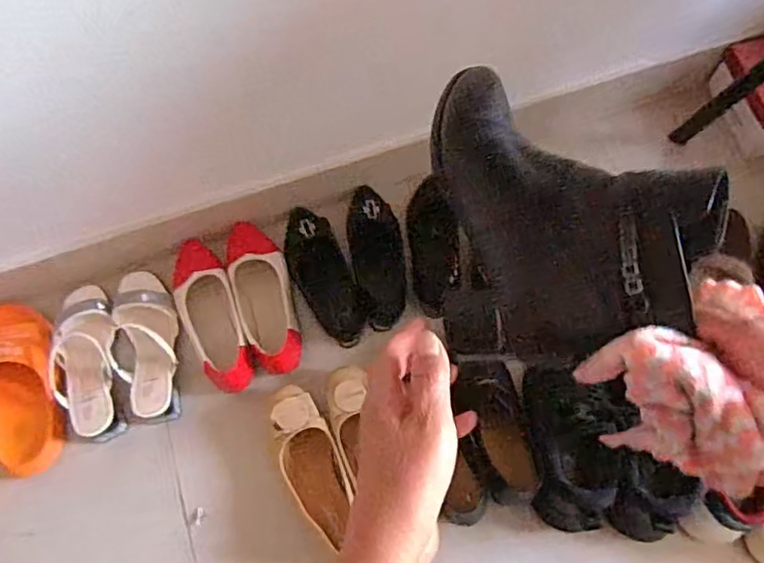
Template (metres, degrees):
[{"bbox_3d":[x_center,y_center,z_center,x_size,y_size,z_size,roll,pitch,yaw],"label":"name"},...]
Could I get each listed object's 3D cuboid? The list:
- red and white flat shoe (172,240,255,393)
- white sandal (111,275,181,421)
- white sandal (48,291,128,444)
[{"bbox_3d":[-0.253,0.047,0.875,0.078,0.050,0.247,-22,68,-7],"label":"red and white flat shoe"},{"bbox_3d":[-0.345,0.083,0.861,0.096,0.074,0.240,-18,68,-6],"label":"white sandal"},{"bbox_3d":[-0.421,0.106,0.847,0.087,0.058,0.241,-20,68,-7],"label":"white sandal"}]

